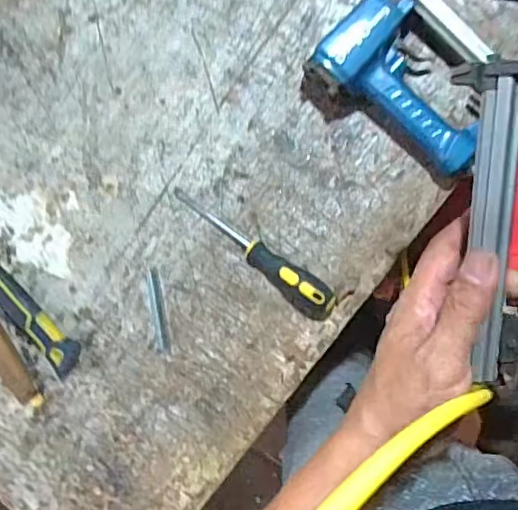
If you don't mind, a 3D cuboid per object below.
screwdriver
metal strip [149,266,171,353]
[{"bbox_3d":[-0.003,-0.007,0.542,0.192,0.030,0.036,43,98,4],"label":"screwdriver"},{"bbox_3d":[-0.103,0.058,0.576,0.014,0.004,0.088,-6,92,8],"label":"metal strip"}]

